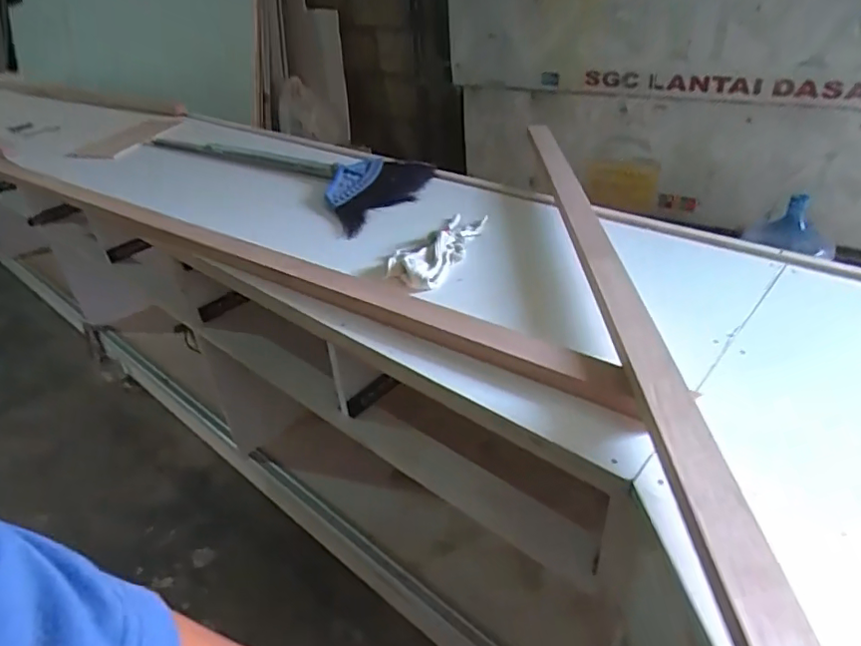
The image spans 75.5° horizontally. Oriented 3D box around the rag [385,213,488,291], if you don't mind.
[{"bbox_3d":[0.008,-0.137,0.962,0.100,0.029,0.256,10,39,21],"label":"rag"}]

